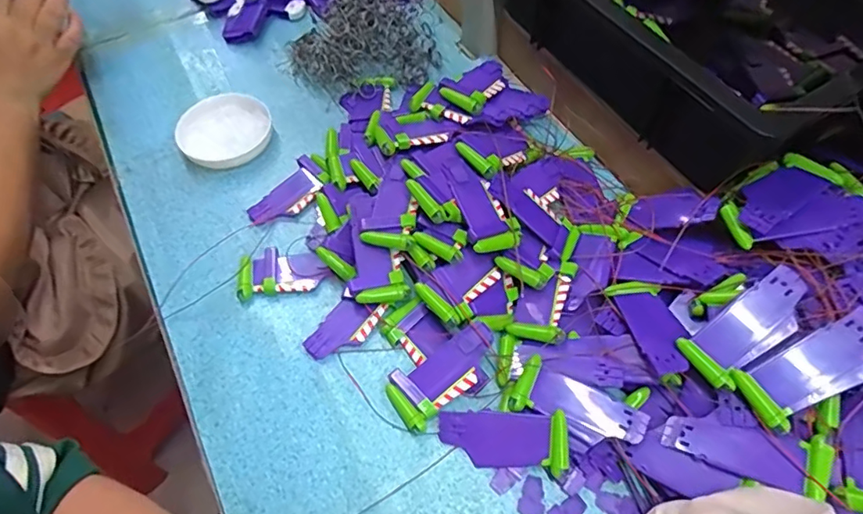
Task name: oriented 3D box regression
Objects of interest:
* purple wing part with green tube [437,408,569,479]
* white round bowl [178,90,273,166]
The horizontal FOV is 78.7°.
[{"bbox_3d":[0.050,0.130,0.371,0.088,0.009,0.038,-5,77,15],"label":"purple wing part with green tube"},{"bbox_3d":[-0.204,-0.126,0.523,0.088,0.018,0.084,0,58,1],"label":"white round bowl"}]

